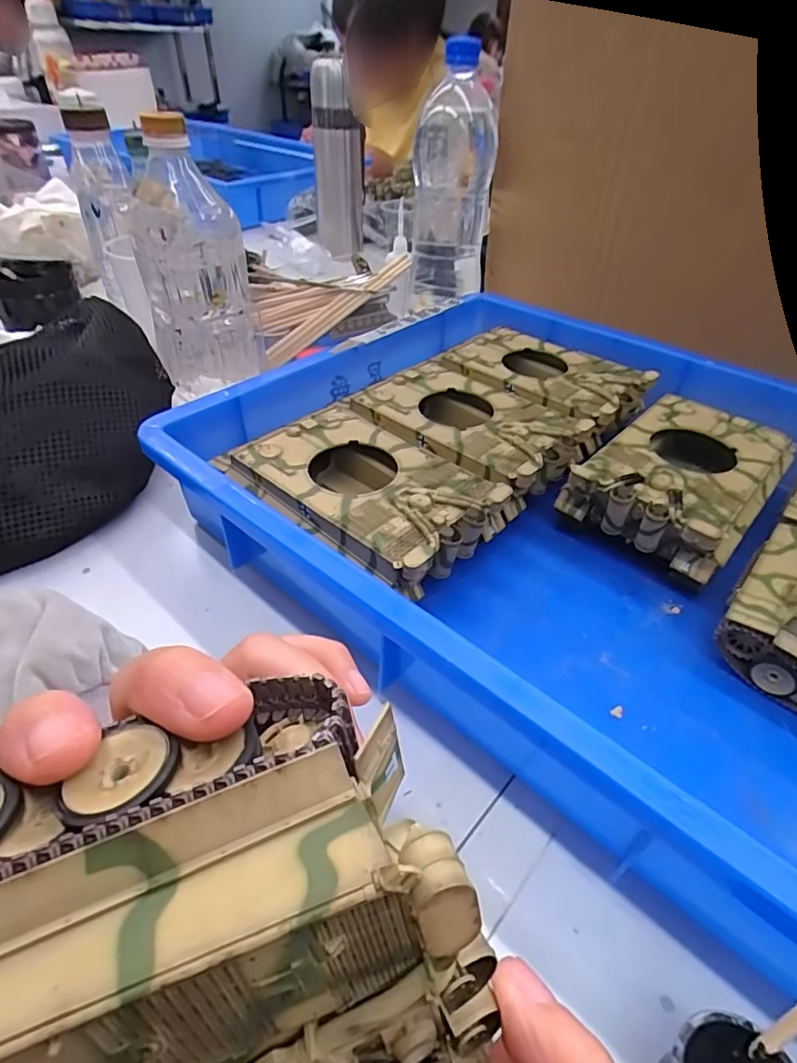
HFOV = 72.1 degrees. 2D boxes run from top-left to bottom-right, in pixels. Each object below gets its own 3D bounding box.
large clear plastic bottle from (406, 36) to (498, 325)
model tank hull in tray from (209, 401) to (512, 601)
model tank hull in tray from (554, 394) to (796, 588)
[{"bbox_3d":[0.052,-0.329,0.537,0.073,0.218,0.088,6,42,4],"label":"large clear plastic bottle"},{"bbox_3d":[-0.022,-0.026,0.346,0.169,0.040,0.113,33,50,29],"label":"model tank hull in tray"},{"bbox_3d":[0.189,-0.030,0.375,0.151,0.056,0.103,-33,53,-33],"label":"model tank hull in tray"}]

